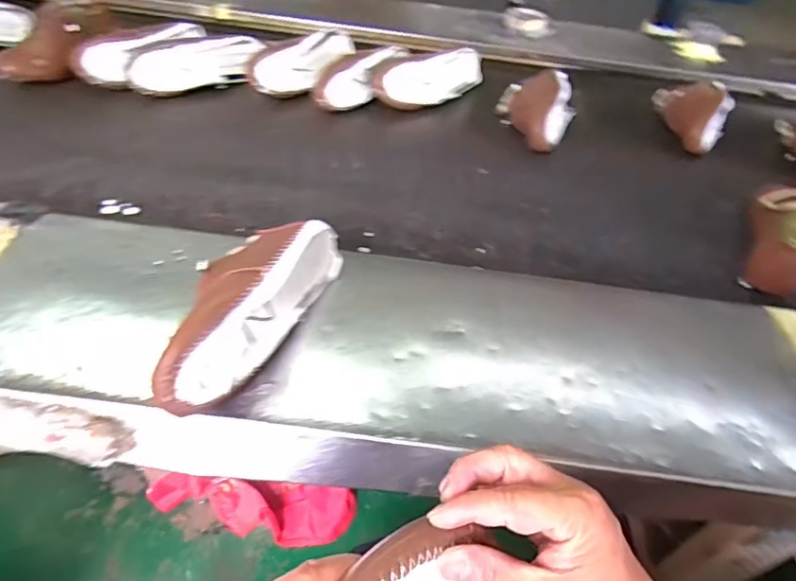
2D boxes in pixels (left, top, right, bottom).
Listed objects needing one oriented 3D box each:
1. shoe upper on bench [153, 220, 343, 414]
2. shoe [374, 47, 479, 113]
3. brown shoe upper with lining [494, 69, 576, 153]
[{"bbox_3d":[-0.135,0.008,0.470,0.083,0.087,0.227,19,47,11],"label":"shoe upper on bench"},{"bbox_3d":[0.060,-0.369,0.928,0.225,0.058,0.072,-20,52,-24],"label":"shoe"},{"bbox_3d":[0.230,-0.308,0.889,0.122,0.070,0.202,14,46,7],"label":"brown shoe upper with lining"}]

